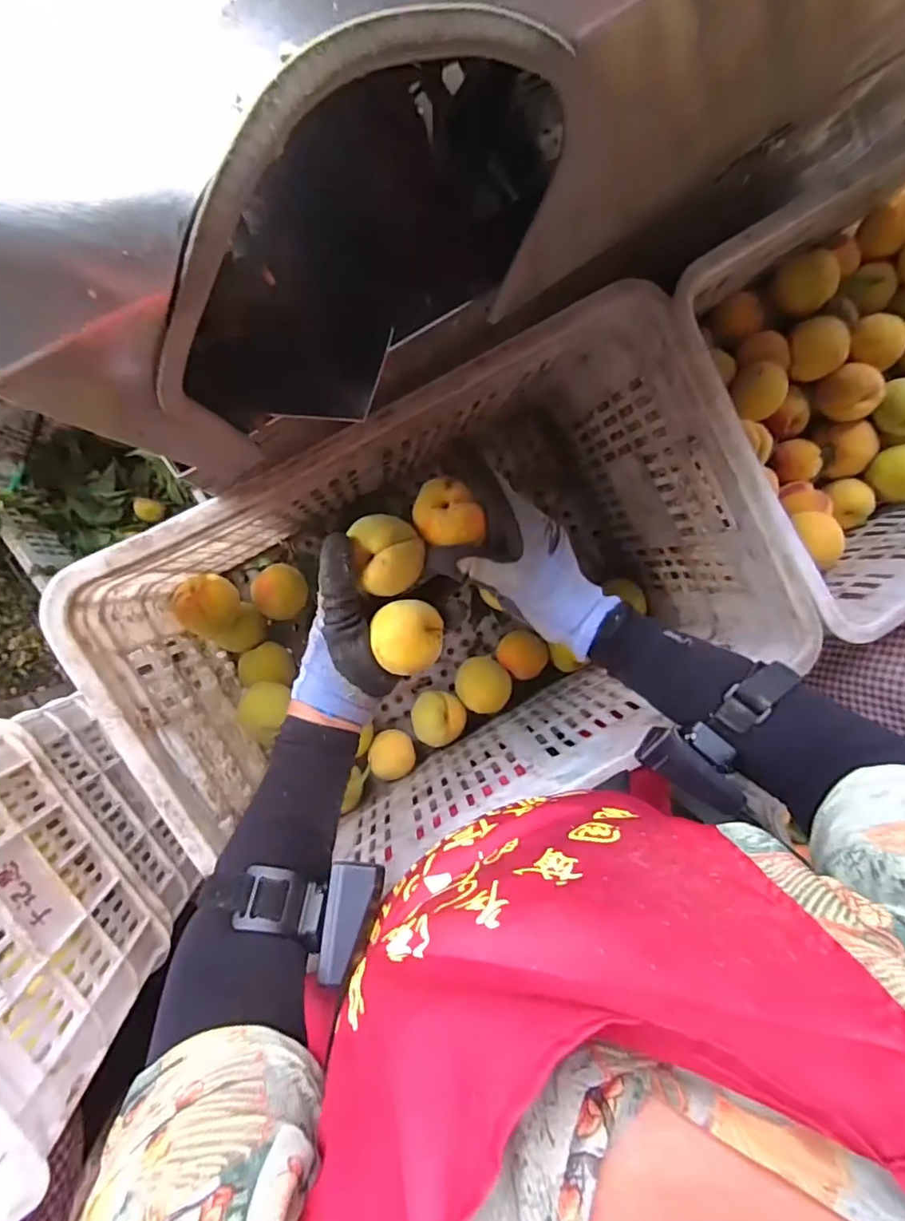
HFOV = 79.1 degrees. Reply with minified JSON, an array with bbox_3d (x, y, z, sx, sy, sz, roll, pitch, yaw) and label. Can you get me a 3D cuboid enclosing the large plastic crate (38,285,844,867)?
[{"bbox_3d":[-0.008,0.001,0.555,0.524,0.283,0.334,-28,96,-6],"label":"large plastic crate"}]

